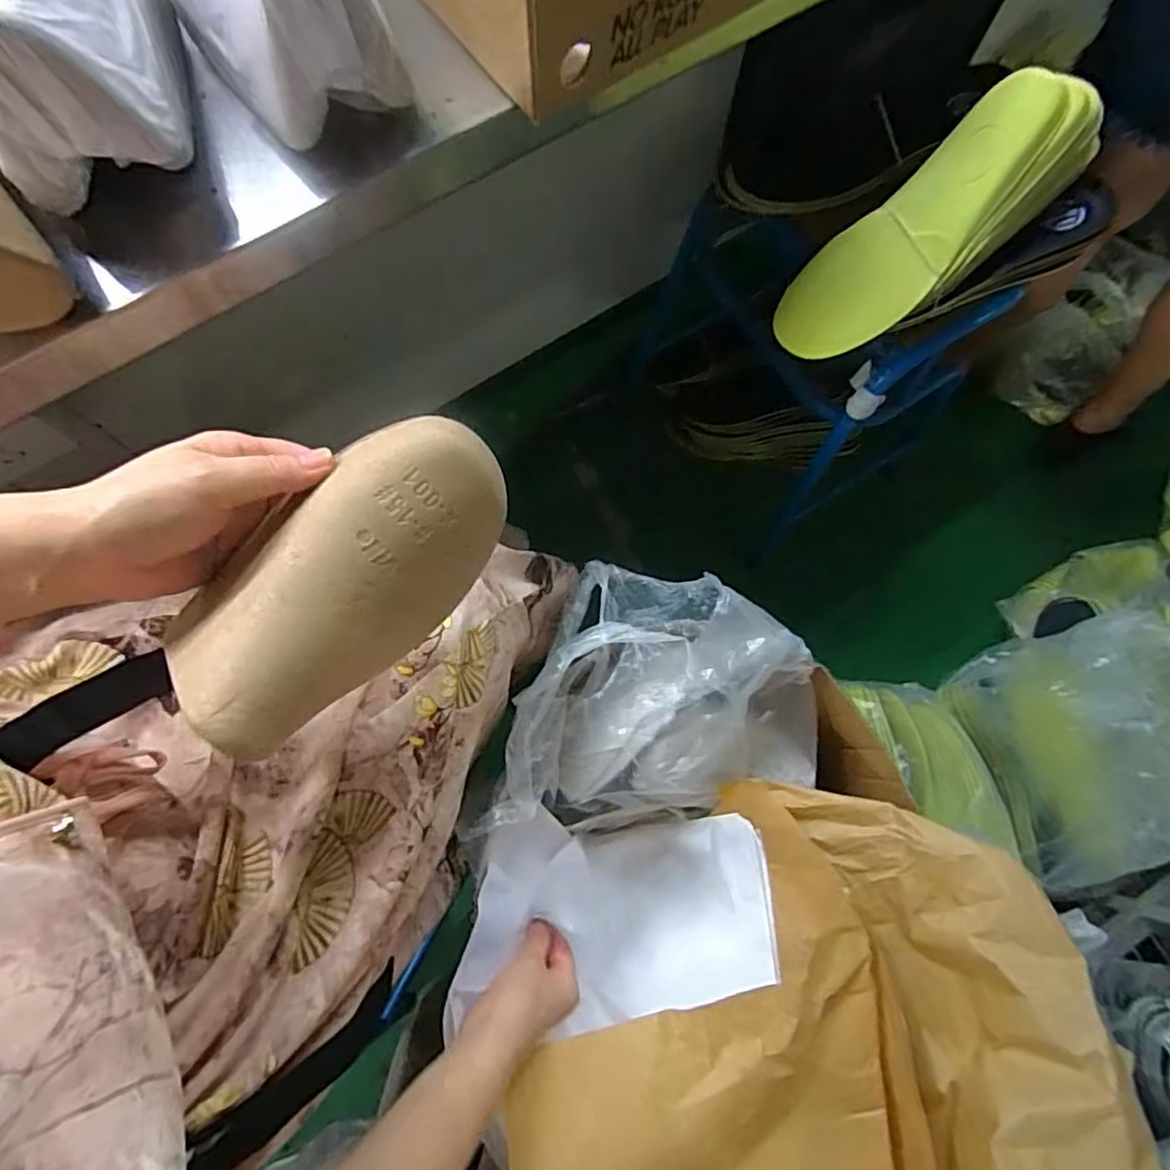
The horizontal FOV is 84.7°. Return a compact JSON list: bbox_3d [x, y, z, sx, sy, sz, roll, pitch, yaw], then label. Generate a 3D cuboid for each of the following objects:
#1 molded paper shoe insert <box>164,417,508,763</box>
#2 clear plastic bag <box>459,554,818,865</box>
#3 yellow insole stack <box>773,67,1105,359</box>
[{"bbox_3d":[-0.119,-0.007,0.323,0.085,0.041,0.183,41,77,9],"label":"molded paper shoe insert"},{"bbox_3d":[0.088,0.123,0.611,0.277,0.145,0.260,11,76,2],"label":"clear plastic bag"},{"bbox_3d":[0.322,-0.339,0.607,0.316,0.067,0.110,-39,79,10],"label":"yellow insole stack"}]

